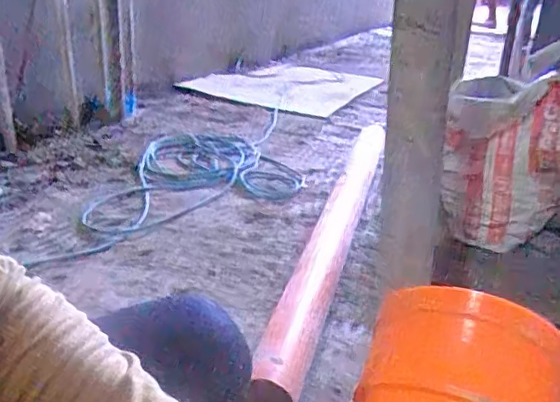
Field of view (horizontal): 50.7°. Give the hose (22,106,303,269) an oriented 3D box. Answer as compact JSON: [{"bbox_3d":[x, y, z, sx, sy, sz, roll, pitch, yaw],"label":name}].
[{"bbox_3d":[-0.214,-0.083,1.707,0.538,0.038,1.047,2,24,0],"label":"hose"}]

